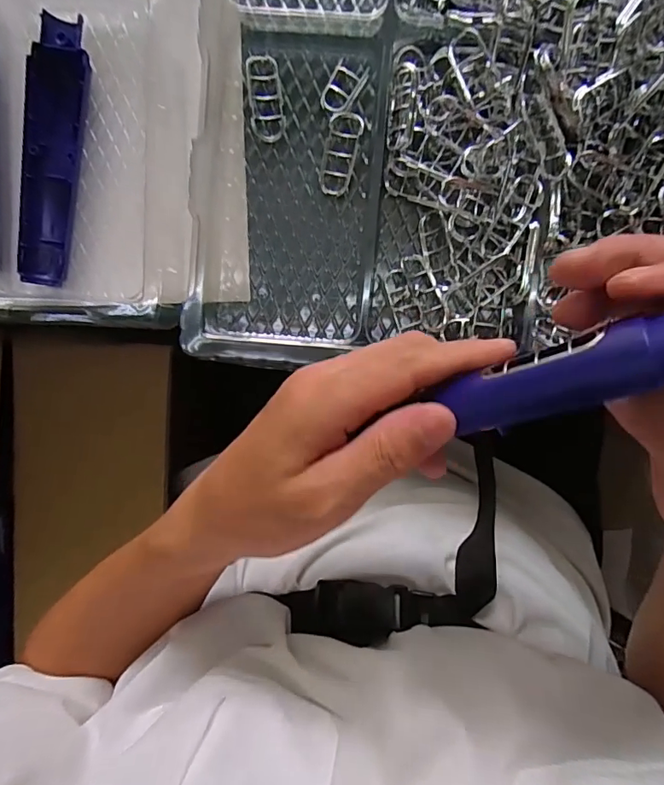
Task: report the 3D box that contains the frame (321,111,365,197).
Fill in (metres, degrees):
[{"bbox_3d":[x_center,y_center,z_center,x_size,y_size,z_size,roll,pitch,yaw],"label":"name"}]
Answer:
[{"bbox_3d":[0.006,-0.159,0.325,0.022,0.009,0.052,12,95,2],"label":"frame"}]

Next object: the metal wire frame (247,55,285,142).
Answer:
[{"bbox_3d":[-0.044,-0.195,0.322,0.021,0.012,0.059,-5,94,4],"label":"metal wire frame"}]

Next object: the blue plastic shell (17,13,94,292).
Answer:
[{"bbox_3d":[-0.187,-0.157,0.328,0.035,0.017,0.167,12,95,2],"label":"blue plastic shell"}]

